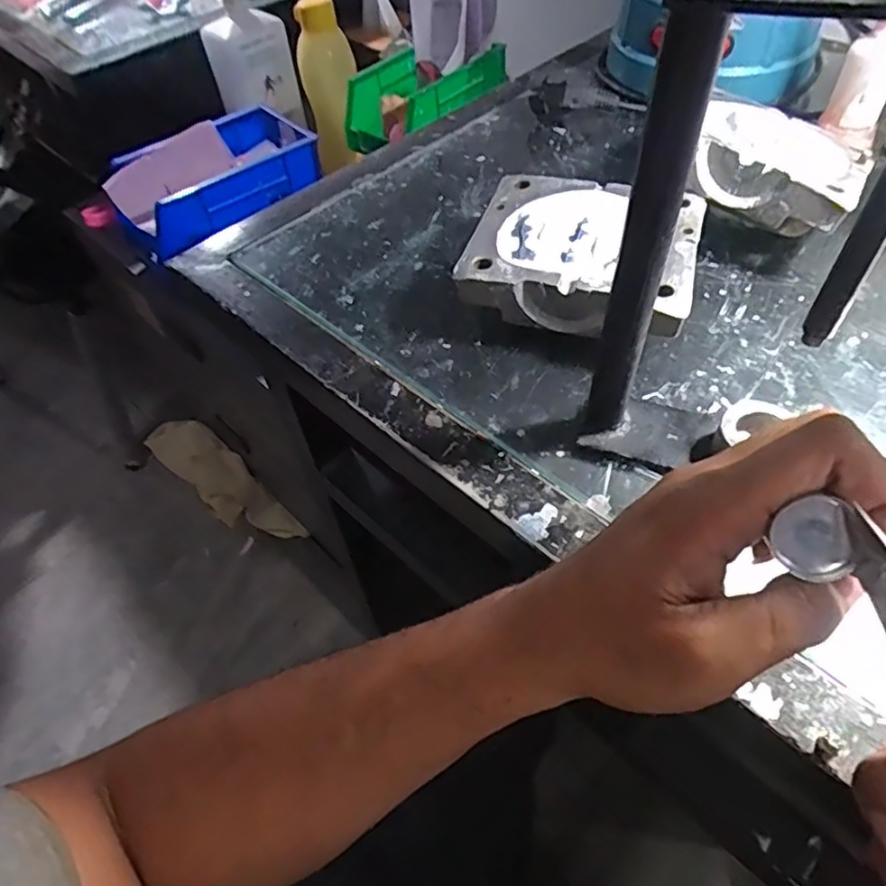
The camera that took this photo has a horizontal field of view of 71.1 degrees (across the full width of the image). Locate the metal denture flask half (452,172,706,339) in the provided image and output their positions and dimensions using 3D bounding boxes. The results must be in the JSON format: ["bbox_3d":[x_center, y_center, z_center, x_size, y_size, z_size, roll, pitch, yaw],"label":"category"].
[{"bbox_3d":[0.083,-0.108,0.371,0.124,0.042,0.114,13,55,15],"label":"metal denture flask half"}]

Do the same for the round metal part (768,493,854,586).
[{"bbox_3d":[0.109,0.028,0.185,0.020,0.008,0.020,-12,88,23],"label":"round metal part"}]

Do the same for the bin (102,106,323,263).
[{"bbox_3d":[-0.251,-0.286,0.681,0.201,0.063,0.139,-38,59,-22],"label":"bin"}]

